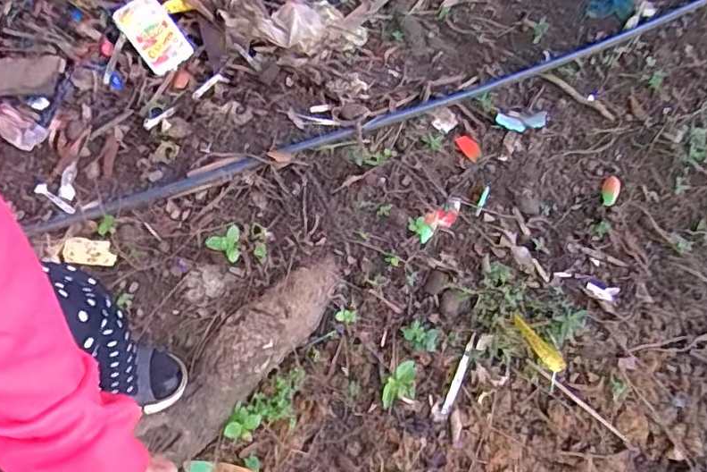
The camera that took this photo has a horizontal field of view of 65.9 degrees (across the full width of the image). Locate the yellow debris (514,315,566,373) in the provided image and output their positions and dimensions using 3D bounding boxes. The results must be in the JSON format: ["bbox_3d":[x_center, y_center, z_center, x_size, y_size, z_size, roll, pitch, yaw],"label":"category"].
[{"bbox_3d":[0.306,0.179,0.899,0.027,0.015,0.114,-42,90,-23],"label":"yellow debris"}]

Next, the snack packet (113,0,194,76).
[{"bbox_3d":[-0.429,-0.437,1.179,0.103,0.029,0.163,-40,96,-17],"label":"snack packet"}]

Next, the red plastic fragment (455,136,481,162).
[{"bbox_3d":[0.234,-0.179,1.103,0.040,0.004,0.064,-31,72,-25],"label":"red plastic fragment"}]

